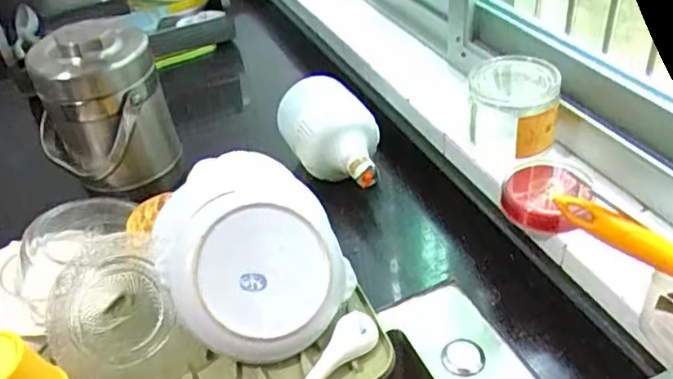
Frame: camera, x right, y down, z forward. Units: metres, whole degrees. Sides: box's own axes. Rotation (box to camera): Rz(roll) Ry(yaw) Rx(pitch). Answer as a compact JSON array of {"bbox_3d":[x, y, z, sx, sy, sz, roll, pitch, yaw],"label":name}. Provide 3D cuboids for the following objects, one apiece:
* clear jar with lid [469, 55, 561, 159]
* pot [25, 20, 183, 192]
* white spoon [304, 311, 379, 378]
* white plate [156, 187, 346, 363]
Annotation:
[{"bbox_3d":[0.175,-0.073,0.580,0.069,0.096,0.062,-19,39,-13],"label":"clear jar with lid"},{"bbox_3d":[-0.280,-0.093,0.717,0.142,0.177,0.152,-5,38,4],"label":"pot"},{"bbox_3d":[-0.012,0.157,0.526,0.123,0.017,0.033,-43,49,-20],"label":"white spoon"},{"bbox_3d":[-0.068,0.074,0.539,0.150,0.025,0.152,3,77,-13],"label":"white plate"}]

